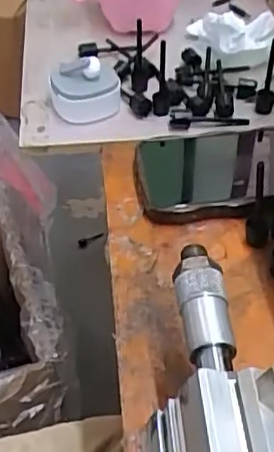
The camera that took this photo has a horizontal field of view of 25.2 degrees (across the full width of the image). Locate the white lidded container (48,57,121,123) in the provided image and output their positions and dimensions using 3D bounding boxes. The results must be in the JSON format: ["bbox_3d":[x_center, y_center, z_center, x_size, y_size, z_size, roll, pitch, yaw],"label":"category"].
[{"bbox_3d":[-0.042,-0.113,0.495,0.054,0.040,0.044,-7,46,-5],"label":"white lidded container"}]

